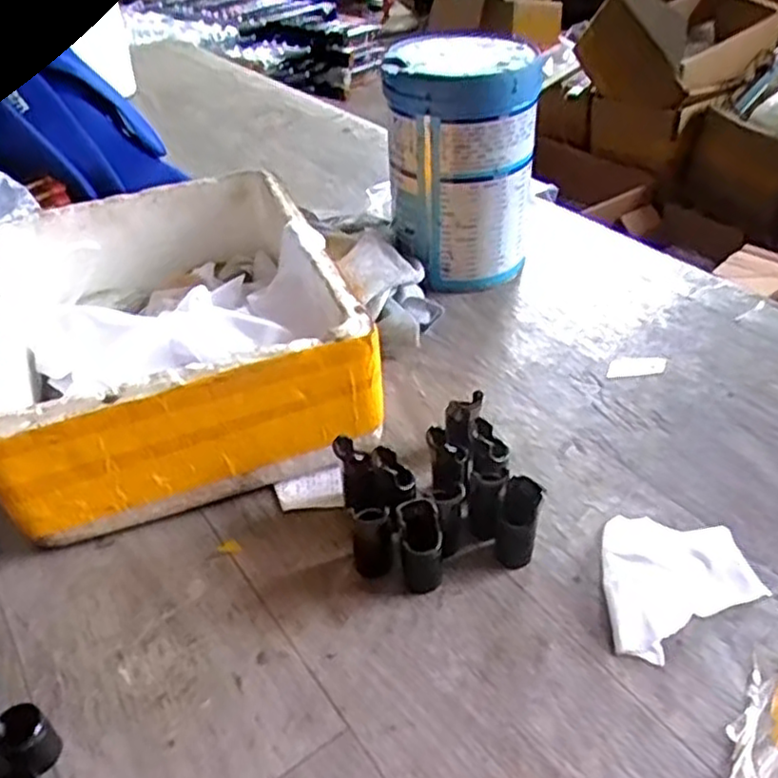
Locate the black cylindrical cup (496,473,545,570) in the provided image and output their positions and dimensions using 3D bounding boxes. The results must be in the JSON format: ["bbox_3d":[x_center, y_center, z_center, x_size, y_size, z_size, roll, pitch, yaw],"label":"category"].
[{"bbox_3d":[0.074,0.077,0.412,0.021,0.053,0.023,-2,39,1],"label":"black cylindrical cup"}]

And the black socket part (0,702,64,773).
[{"bbox_3d":[-0.168,0.164,0.339,0.022,0.028,0.019,29,49,33],"label":"black socket part"}]

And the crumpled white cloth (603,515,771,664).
[{"bbox_3d":[0.162,0.108,0.397,0.082,0.014,0.089,7,40,11],"label":"crumpled white cloth"}]

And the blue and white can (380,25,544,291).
[{"bbox_3d":[0.064,-0.200,0.642,0.129,0.185,0.123,3,39,7],"label":"blue and white can"}]

